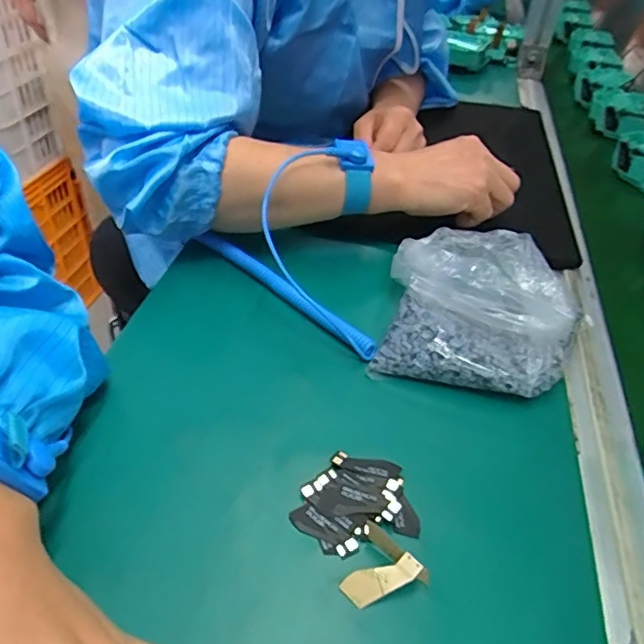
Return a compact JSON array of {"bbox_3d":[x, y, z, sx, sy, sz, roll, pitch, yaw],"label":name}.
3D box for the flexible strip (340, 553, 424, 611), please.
[{"bbox_3d":[0.028,0.119,0.261,0.037,0.004,0.014,-26,70,-6],"label":"flexible strip"}]

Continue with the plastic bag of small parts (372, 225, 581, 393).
[{"bbox_3d":[0.113,-0.017,0.393,0.132,0.061,0.134,10,41,6],"label":"plastic bag of small parts"}]

